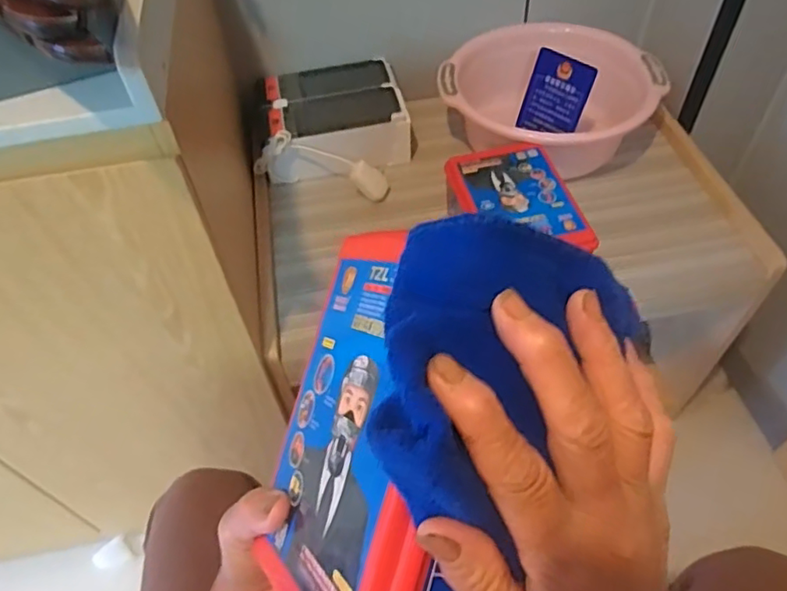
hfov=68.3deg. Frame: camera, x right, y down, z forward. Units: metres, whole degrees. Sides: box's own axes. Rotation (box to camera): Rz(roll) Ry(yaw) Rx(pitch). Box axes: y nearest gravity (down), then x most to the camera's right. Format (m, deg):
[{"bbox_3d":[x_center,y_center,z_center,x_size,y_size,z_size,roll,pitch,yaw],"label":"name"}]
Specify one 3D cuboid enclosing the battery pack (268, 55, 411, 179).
[{"bbox_3d":[-0.095,-0.284,0.935,0.215,0.085,0.191,-10,52,-3],"label":"battery pack"}]

